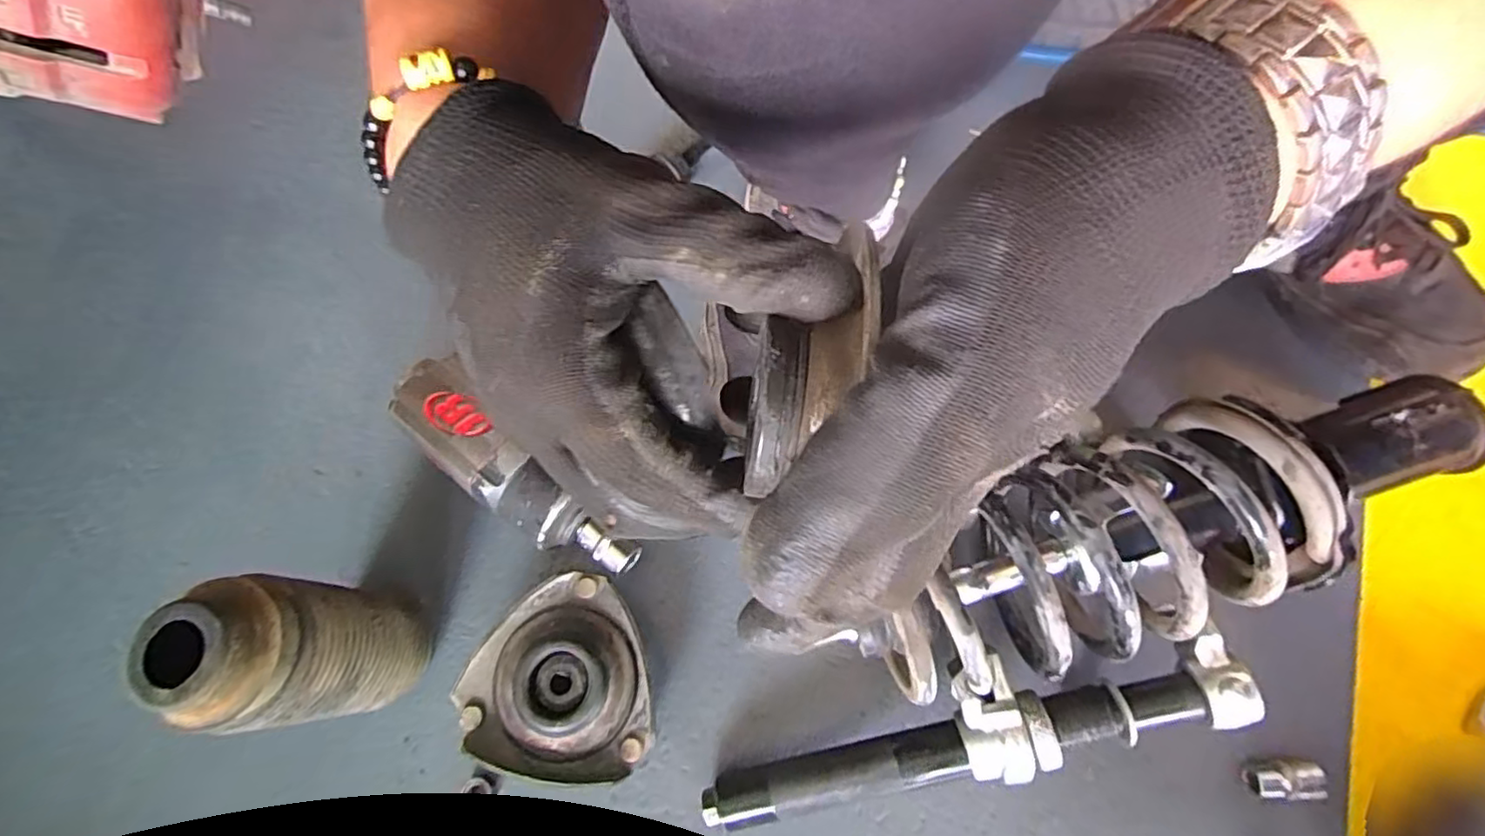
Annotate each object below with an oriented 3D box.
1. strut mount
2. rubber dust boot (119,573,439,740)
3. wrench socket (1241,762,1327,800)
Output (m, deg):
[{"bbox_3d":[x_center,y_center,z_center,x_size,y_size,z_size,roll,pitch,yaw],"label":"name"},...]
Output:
[{"bbox_3d":[-0.121,0.171,0.428,0.116,0.047,0.122,-9,69,-2],"label":"strut mount"},{"bbox_3d":[-0.246,0.134,0.378,0.059,0.169,0.071,6,70,4],"label":"rubber dust boot"},{"bbox_3d":[0.336,0.224,0.406,0.040,0.023,0.019,-3,72,2],"label":"wrench socket"}]

